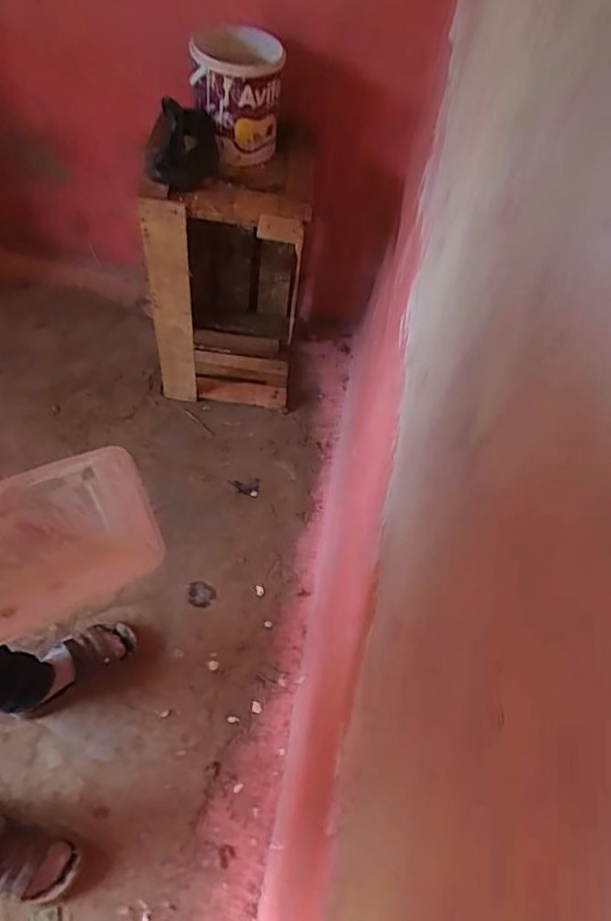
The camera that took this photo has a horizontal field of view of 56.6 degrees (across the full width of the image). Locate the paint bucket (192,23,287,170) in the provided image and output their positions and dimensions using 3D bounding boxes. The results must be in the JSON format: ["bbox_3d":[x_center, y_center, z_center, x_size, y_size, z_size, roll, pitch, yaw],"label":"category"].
[{"bbox_3d":[-0.140,-0.773,1.192,0.182,0.182,0.207,3,55,-6],"label":"paint bucket"}]

